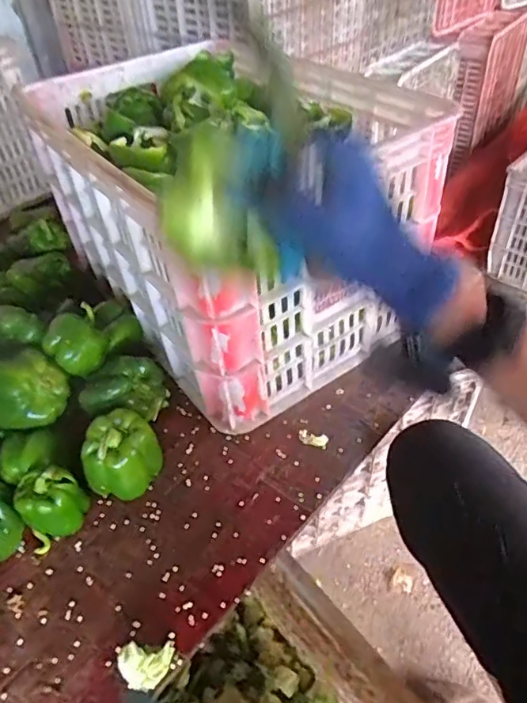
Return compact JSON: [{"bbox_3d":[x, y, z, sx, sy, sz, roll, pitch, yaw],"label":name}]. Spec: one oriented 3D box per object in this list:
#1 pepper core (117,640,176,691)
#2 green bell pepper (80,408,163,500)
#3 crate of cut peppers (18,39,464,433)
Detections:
[{"bbox_3d":[-0.101,0.269,0.446,0.045,0.018,0.035,-10,42,-3],"label":"pepper core"},{"bbox_3d":[-0.153,0.117,0.566,0.078,0.081,0.069,-24,44,-18],"label":"green bell pepper"},{"bbox_3d":[-0.056,-0.195,0.718,0.348,0.299,0.487,-30,46,-23],"label":"crate of cut peppers"}]

